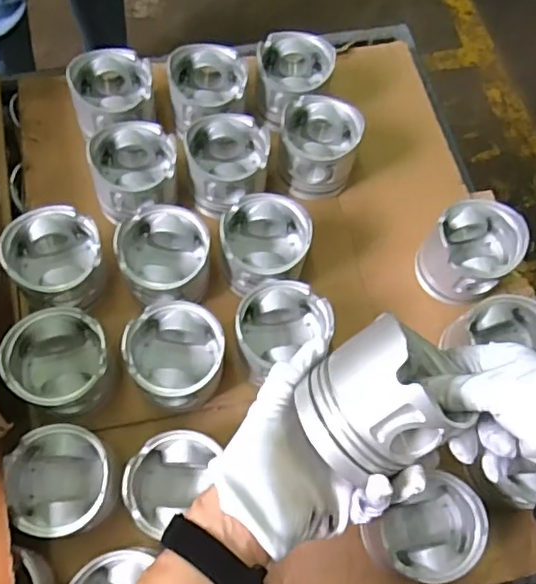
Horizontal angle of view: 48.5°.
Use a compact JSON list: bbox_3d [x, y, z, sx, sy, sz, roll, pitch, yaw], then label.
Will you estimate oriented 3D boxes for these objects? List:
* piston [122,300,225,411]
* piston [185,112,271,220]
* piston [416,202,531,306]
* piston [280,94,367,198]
[{"bbox_3d":[-0.089,0.065,0.595,0.091,0.087,0.090,2,67,-4],"label":"piston"},{"bbox_3d":[-0.048,-0.143,0.685,0.093,0.075,0.103,7,67,-1],"label":"piston"},{"bbox_3d":[0.222,-0.044,0.653,0.091,0.074,0.100,2,67,-4],"label":"piston"},{"bbox_3d":[0.059,-0.170,0.712,0.092,0.080,0.091,2,67,-4],"label":"piston"}]

